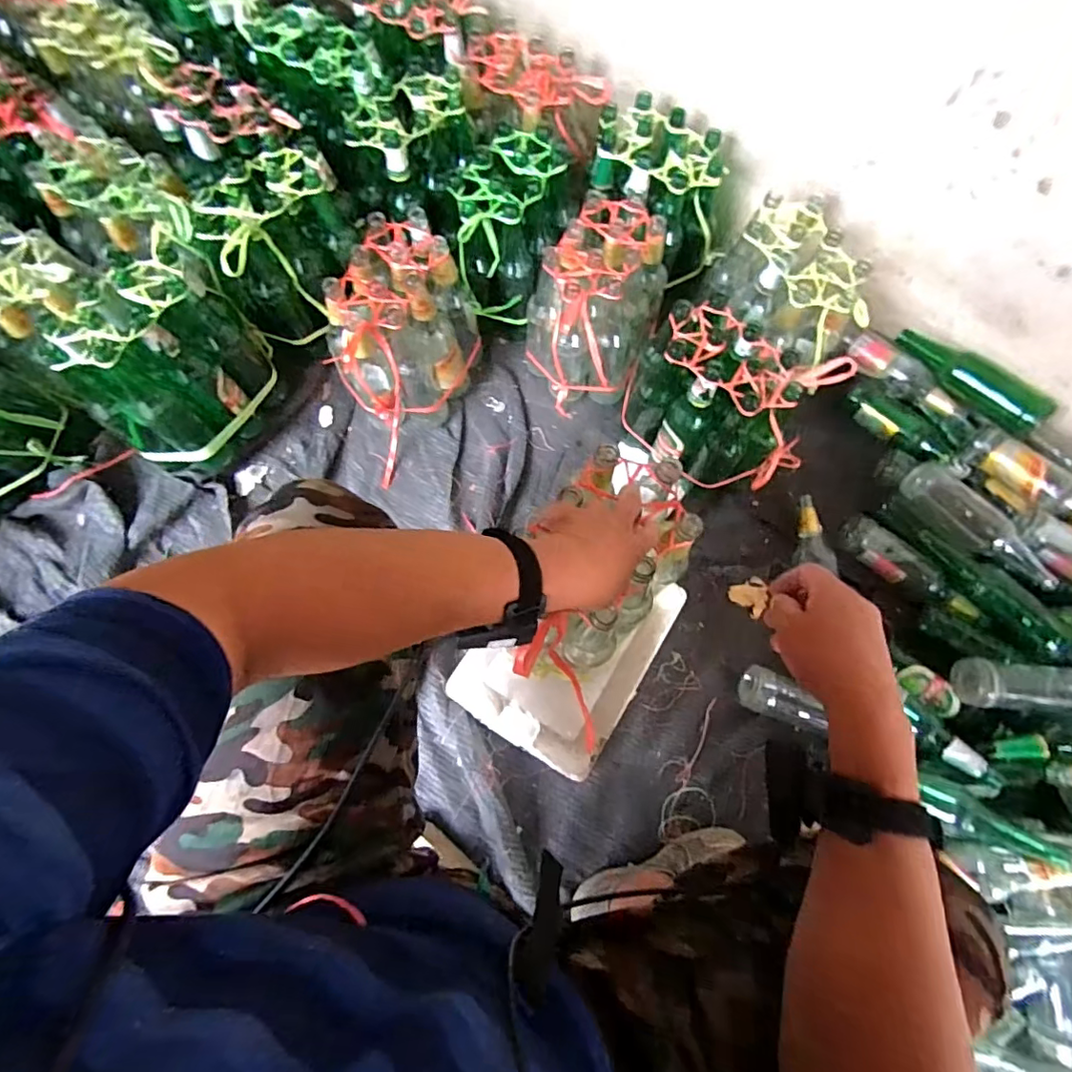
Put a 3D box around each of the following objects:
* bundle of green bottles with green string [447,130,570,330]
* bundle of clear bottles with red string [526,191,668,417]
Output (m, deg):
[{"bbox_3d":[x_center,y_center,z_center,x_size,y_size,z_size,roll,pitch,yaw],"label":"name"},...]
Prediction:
[{"bbox_3d":[-0.050,-0.542,0.985,0.169,0.211,0.251,14,73,2],"label":"bundle of green bottles with green string"},{"bbox_3d":[0.101,-0.390,0.965,0.198,0.258,0.260,23,74,5],"label":"bundle of clear bottles with red string"}]

